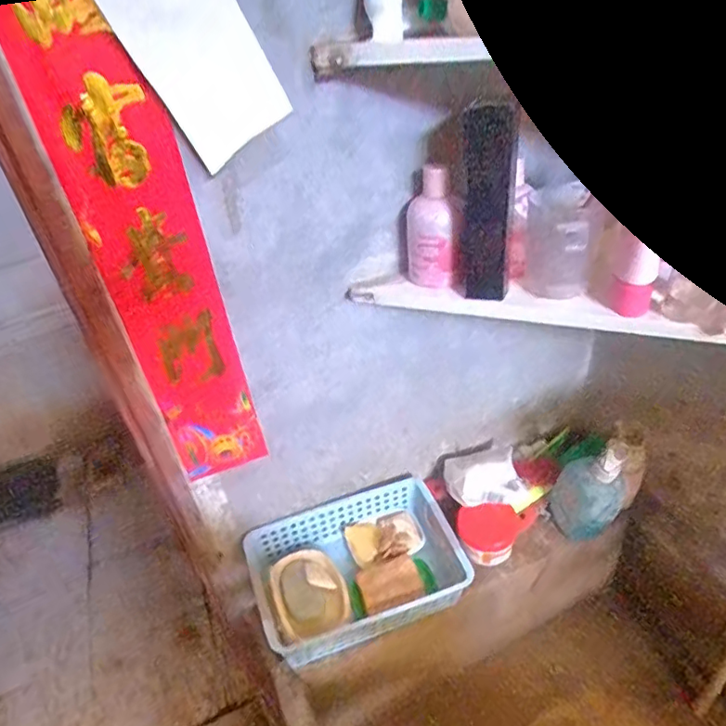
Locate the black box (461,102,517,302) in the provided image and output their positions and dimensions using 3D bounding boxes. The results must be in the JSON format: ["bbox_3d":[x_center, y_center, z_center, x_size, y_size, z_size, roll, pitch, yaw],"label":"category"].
[{"bbox_3d":[0.118,-0.148,0.532,0.045,0.169,0.050,0,38,9],"label":"black box"}]

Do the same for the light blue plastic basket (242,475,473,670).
[{"bbox_3d":[-0.008,0.278,0.753,0.262,0.088,0.170,-18,38,-14],"label":"light blue plastic basket"}]

